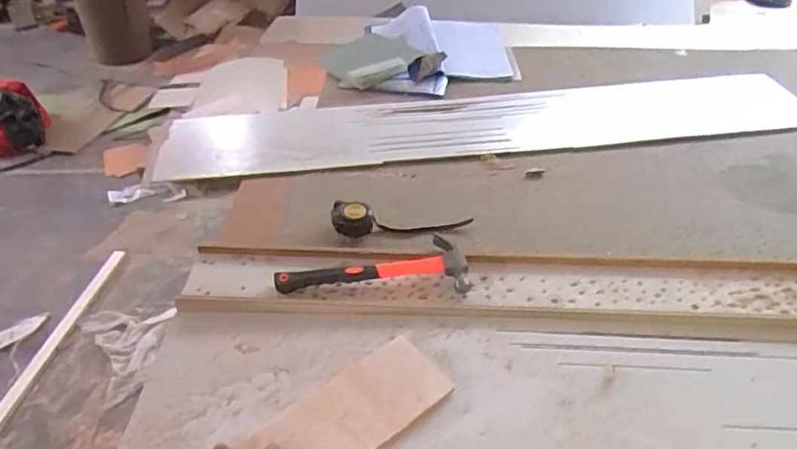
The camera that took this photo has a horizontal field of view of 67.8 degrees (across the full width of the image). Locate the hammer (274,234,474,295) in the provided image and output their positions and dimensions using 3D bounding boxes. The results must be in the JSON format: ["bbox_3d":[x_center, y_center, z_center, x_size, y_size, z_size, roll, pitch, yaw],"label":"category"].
[{"bbox_3d":[-0.036,0.055,0.852,0.266,0.034,0.106,-3,42,-1],"label":"hammer"}]

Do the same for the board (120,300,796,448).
[{"bbox_3d":[0.378,0.202,0.693,1.365,0.016,0.232,1,42,3],"label":"board"}]

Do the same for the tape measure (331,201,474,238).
[{"bbox_3d":[0.004,-0.008,0.933,0.223,0.042,0.051,1,42,3],"label":"tape measure"}]

